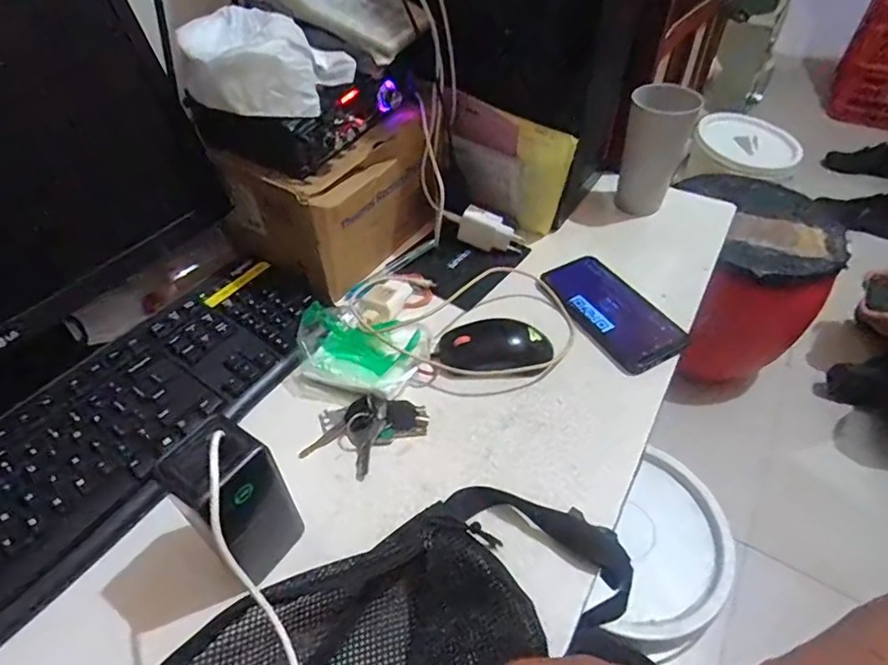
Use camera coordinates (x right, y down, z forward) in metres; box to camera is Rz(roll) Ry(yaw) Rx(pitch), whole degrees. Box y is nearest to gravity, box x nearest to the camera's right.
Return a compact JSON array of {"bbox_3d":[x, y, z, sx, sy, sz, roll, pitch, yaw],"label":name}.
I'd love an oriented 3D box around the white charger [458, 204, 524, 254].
[{"bbox_3d":[0.058,-0.125,0.643,0.076,0.041,0.023,13,48,12],"label":"white charger"}]

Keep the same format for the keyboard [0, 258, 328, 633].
[{"bbox_3d":[-0.288,0.077,0.462,0.143,0.028,0.433,27,52,18],"label":"keyboard"}]

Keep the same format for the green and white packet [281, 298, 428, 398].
[{"bbox_3d":[-0.083,0.019,0.520,0.128,0.029,0.094,7,47,6],"label":"green and white packet"}]

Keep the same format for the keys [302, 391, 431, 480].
[{"bbox_3d":[-0.069,0.090,0.470,0.103,0.018,0.073,4,47,4],"label":"keys"}]

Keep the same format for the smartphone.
[{"bbox_3d":[0.180,-0.024,0.569,0.082,0.010,0.158,-27,54,-12],"label":"smartphone"}]

